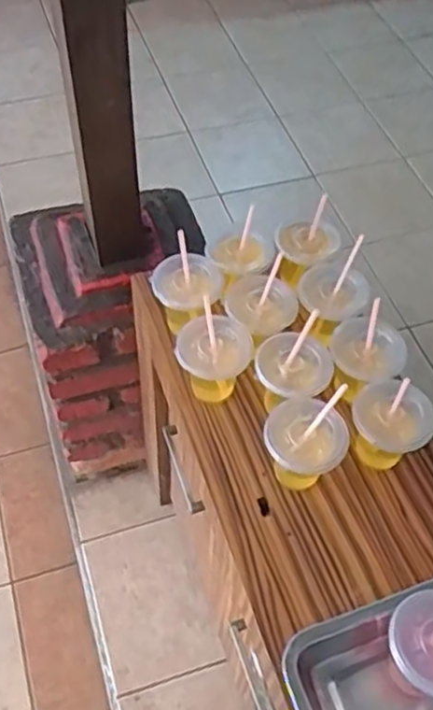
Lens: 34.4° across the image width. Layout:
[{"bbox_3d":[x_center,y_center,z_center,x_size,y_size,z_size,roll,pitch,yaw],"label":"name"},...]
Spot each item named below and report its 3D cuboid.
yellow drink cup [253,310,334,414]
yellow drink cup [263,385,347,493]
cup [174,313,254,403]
[{"bbox_3d":[0.092,0.020,0.837,0.085,0.123,0.082,1,54,-2],"label":"yellow drink cup"},{"bbox_3d":[0.101,0.091,0.793,0.088,0.151,0.084,1,54,-2],"label":"yellow drink cup"},{"bbox_3d":[-0.004,0.008,0.876,0.092,0.103,0.083,-2,54,-4],"label":"cup"}]

